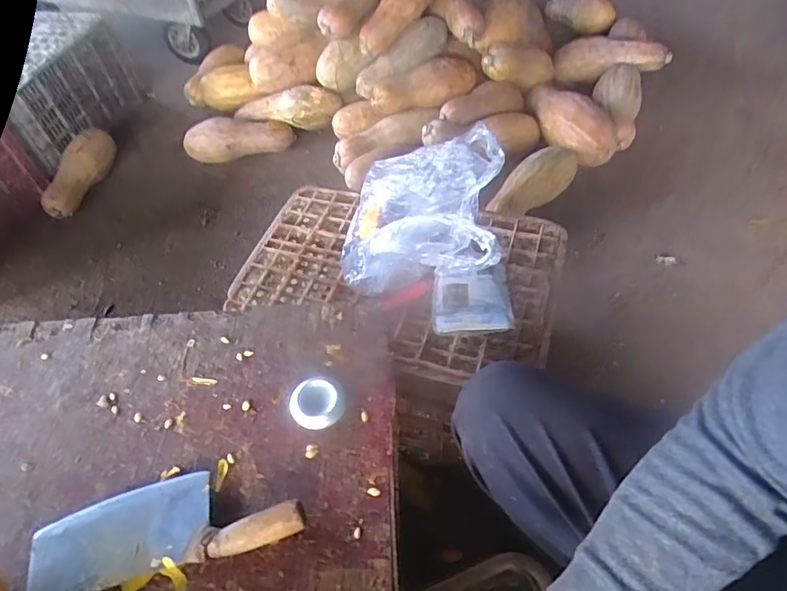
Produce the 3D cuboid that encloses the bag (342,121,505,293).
[{"bbox_3d":[0.036,-0.114,0.748,0.244,0.150,0.240,8,52,12],"label":"bag"}]

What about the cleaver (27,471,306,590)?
[{"bbox_3d":[-0.232,0.231,0.515,0.273,0.028,0.090,-13,50,-4],"label":"cleaver"}]

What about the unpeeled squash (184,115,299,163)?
[{"bbox_3d":[-0.459,-0.467,1.522,0.311,0.133,0.096,-16,51,-7],"label":"unpeeled squash"}]

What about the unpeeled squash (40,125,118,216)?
[{"bbox_3d":[-0.890,-0.354,1.417,0.101,0.099,0.291,11,66,15],"label":"unpeeled squash"}]

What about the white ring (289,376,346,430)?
[{"bbox_3d":[-0.088,0.122,0.587,0.062,0.027,0.057,-3,50,4],"label":"white ring"}]

